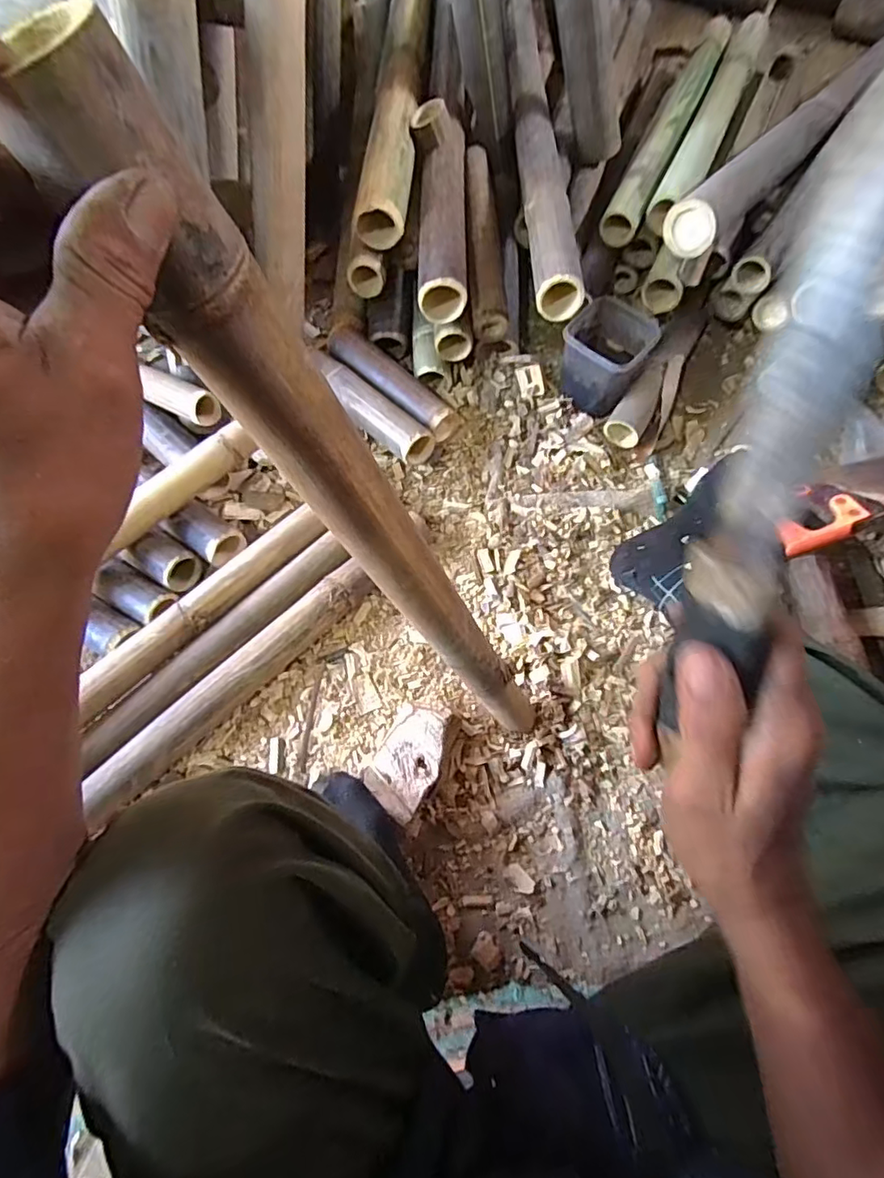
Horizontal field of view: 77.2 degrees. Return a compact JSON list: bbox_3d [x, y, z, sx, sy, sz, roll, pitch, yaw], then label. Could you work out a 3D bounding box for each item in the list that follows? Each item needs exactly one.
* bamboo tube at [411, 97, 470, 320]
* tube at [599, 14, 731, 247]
[{"bbox_3d":[0.000,-0.583,0.844,0.081,0.079,0.390,-3,66,0],"label":"bamboo tube"},{"bbox_3d":[0.422,-0.859,1.005,0.072,0.054,0.668,23,68,11],"label":"tube"}]

